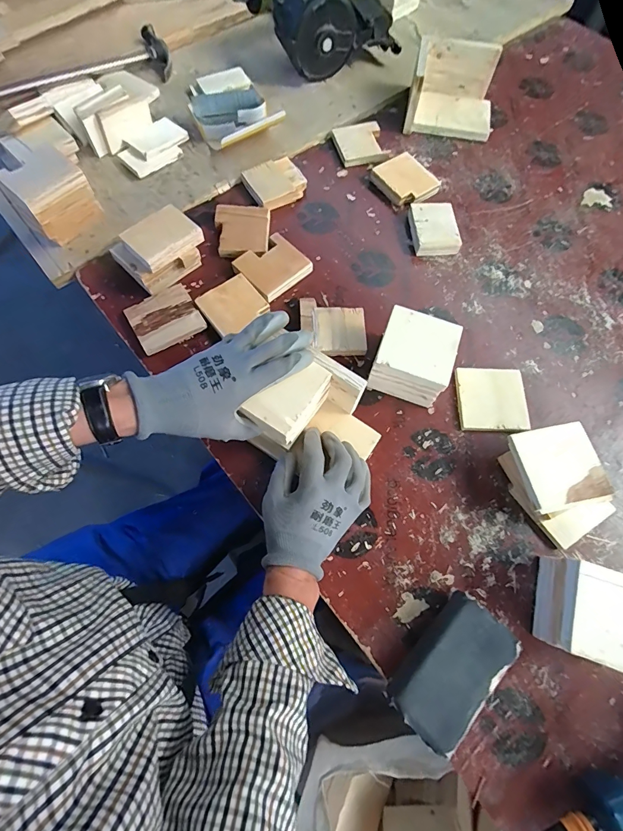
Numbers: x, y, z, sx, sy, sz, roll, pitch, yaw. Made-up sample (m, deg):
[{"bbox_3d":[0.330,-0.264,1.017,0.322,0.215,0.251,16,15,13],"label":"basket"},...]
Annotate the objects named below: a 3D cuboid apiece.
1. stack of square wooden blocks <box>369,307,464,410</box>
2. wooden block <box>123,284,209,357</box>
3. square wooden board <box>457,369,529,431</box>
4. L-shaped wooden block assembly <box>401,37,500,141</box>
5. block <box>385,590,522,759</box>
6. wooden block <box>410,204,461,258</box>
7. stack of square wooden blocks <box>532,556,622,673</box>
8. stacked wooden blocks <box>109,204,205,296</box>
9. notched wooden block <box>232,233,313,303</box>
[{"bbox_3d":[0.131,-0.074,0.505,0.096,0.079,0.092,20,71,6],"label":"stack of square wooden blocks"},{"bbox_3d":[-0.207,-0.137,0.541,0.090,0.015,0.084,-32,73,-12],"label":"wooden block"},{"bbox_3d":[0.246,-0.021,0.528,0.090,0.010,0.090,0,70,-1],"label":"square wooden board"},{"bbox_3d":[0.252,-0.583,0.688,0.160,0.089,0.122,6,70,1],"label":"L-shaped wooden block assembly"},{"bbox_3d":[0.150,0.268,0.406,0.075,0.045,0.135,43,75,14],"label":"block"},{"bbox_3d":[0.195,-0.299,0.615,0.067,0.030,0.088,-5,70,-3],"label":"wooden block"},{"bbox_3d":[0.304,0.215,0.416,0.094,0.078,0.090,19,71,6],"label":"stack of square wooden blocks"},{"bbox_3d":[-0.218,-0.236,0.550,0.080,0.061,0.112,43,75,14],"label":"stacked wooden blocks"},{"bbox_3d":[-0.058,-0.223,0.578,0.092,0.021,0.082,-42,76,-14],"label":"notched wooden block"}]

